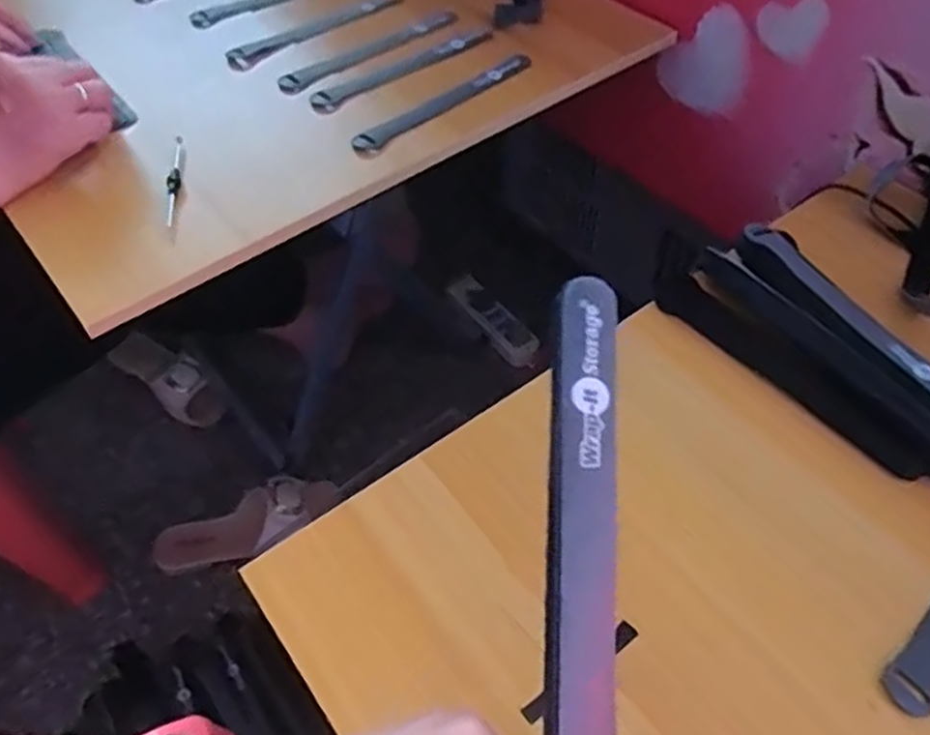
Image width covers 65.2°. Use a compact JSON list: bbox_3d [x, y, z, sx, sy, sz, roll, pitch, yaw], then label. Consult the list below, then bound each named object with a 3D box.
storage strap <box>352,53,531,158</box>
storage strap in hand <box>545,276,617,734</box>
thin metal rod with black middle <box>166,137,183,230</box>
[{"bbox_3d":[-0.011,-0.236,0.634,0.024,0.008,0.212,36,61,26],"label":"storage strap"},{"bbox_3d":[0.038,0.065,0.232,0.022,0.016,0.195,3,73,0],"label":"storage strap in hand"},{"bbox_3d":[-0.221,-0.144,0.555,0.008,0.009,0.101,-10,52,-6],"label":"thin metal rod with black middle"}]

